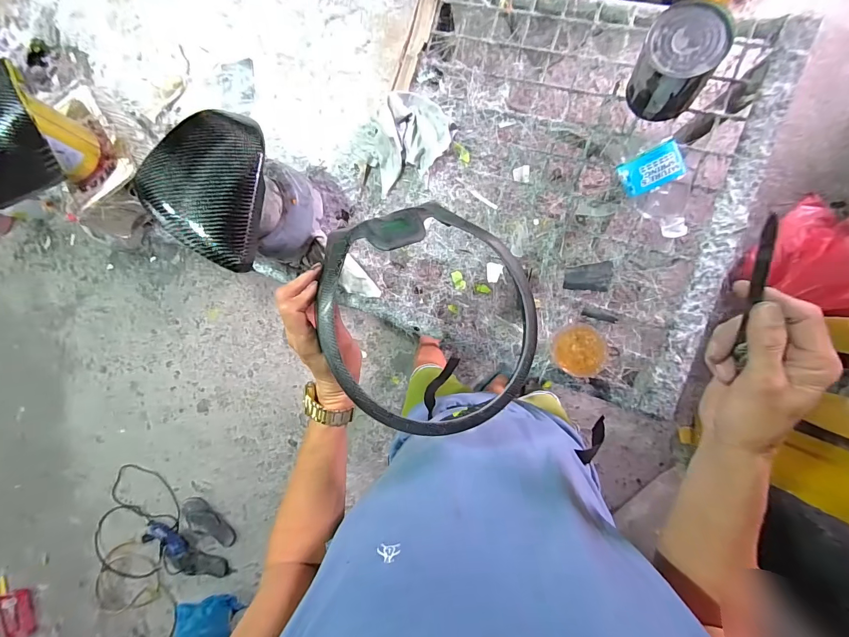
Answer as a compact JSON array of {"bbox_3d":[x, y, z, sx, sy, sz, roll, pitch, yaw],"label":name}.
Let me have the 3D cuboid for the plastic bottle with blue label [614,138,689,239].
[{"bbox_3d":[0.349,-0.194,0.558,0.082,0.083,0.152,-34,86,9],"label":"plastic bottle with blue label"}]

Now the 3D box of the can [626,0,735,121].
[{"bbox_3d":[0.351,-0.359,0.533,0.099,0.107,0.096,0,92,9],"label":"can"}]

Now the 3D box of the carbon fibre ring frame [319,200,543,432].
[{"bbox_3d":[0.003,-0.007,0.370,0.203,0.026,0.226,-31,85,-12],"label":"carbon fibre ring frame"}]

